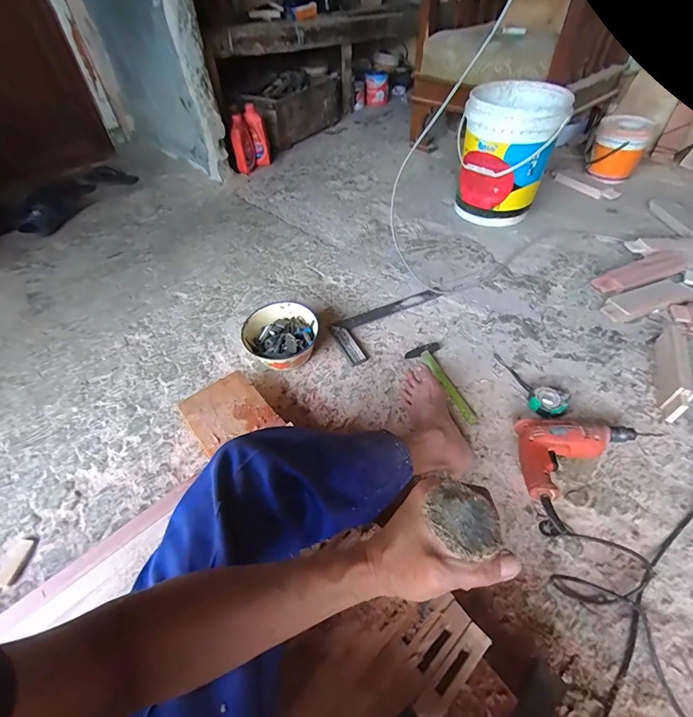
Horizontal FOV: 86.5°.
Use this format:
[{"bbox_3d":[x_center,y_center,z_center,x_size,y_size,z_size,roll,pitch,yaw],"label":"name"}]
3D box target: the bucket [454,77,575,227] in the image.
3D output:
[{"bbox_3d":[0.548,-0.707,1.283,0.306,0.350,0.328,17,53,18],"label":"bucket"}]

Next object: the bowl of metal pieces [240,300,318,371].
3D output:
[{"bbox_3d":[-0.161,-0.051,0.926,0.176,0.088,0.176,-2,49,2],"label":"bowl of metal pieces"}]

